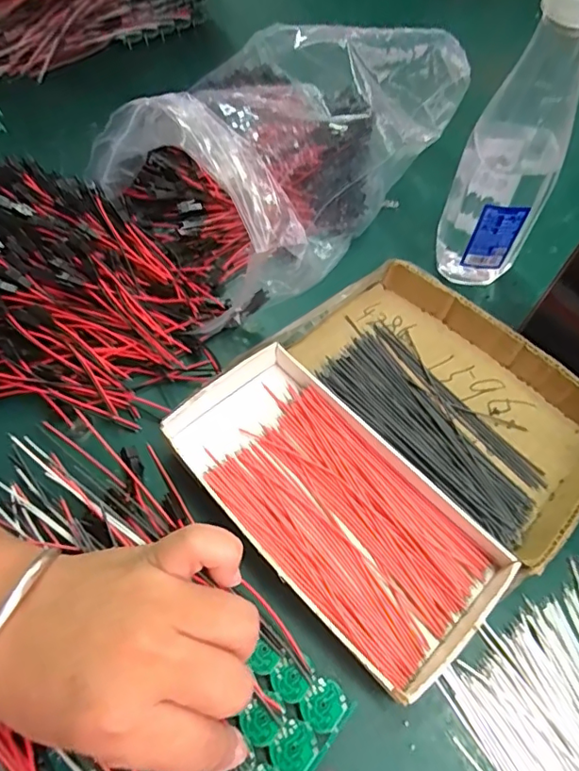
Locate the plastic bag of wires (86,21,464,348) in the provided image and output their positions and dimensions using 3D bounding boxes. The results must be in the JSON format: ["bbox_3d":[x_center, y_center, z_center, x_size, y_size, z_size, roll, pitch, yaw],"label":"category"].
[{"bbox_3d":[-0.016,-0.185,0.390,0.188,0.105,0.275,36,66,19],"label":"plastic bag of wires"}]

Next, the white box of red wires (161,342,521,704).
[{"bbox_3d":[0.022,0.062,0.292,0.095,0.021,0.189,-39,67,-20],"label":"white box of red wires"}]

